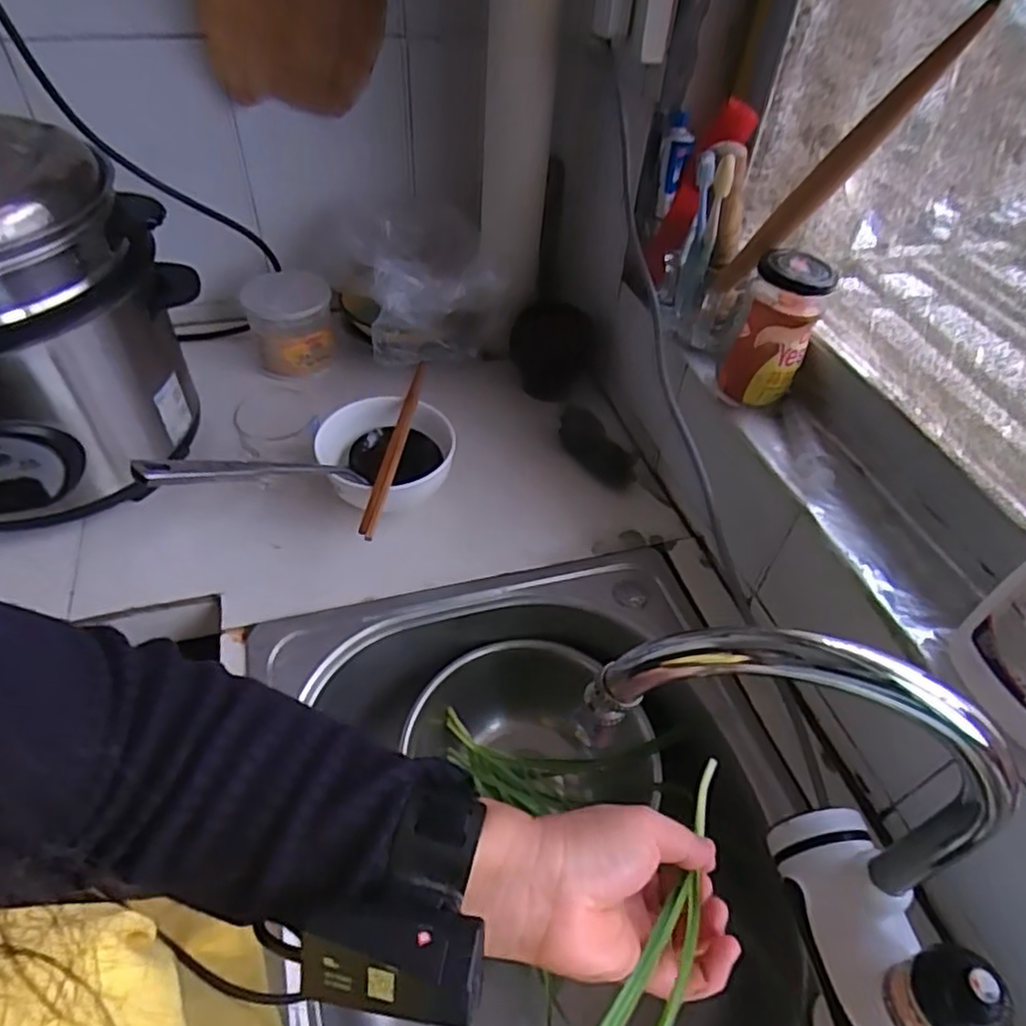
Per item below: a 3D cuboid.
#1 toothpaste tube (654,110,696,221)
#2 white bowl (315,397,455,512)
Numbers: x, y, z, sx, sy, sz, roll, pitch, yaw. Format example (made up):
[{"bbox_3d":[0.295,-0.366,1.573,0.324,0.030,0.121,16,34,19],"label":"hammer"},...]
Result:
[{"bbox_3d":[0.163,-0.355,0.695,0.031,0.097,0.030,13,21,10],"label":"toothpaste tube"},{"bbox_3d":[-0.131,-0.055,0.707,0.135,0.069,0.133,1,48,-1],"label":"white bowl"}]

